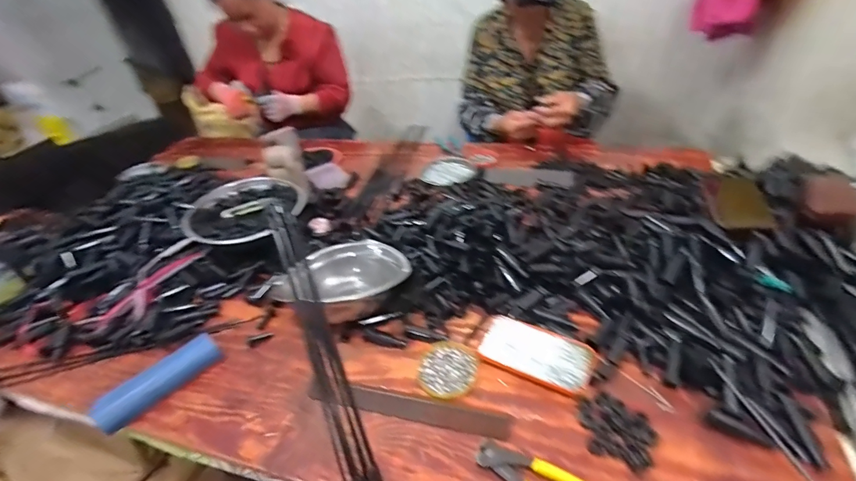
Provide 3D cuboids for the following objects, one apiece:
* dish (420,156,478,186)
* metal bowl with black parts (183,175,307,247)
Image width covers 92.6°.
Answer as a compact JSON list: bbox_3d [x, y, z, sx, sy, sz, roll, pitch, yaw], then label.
[{"bbox_3d":[0.051,-0.175,1.027,0.136,0.021,0.123,2,38,12],"label":"dish"},{"bbox_3d":[-0.363,-0.061,0.825,0.193,0.049,0.212,-5,37,4],"label":"metal bowl with black parts"}]

